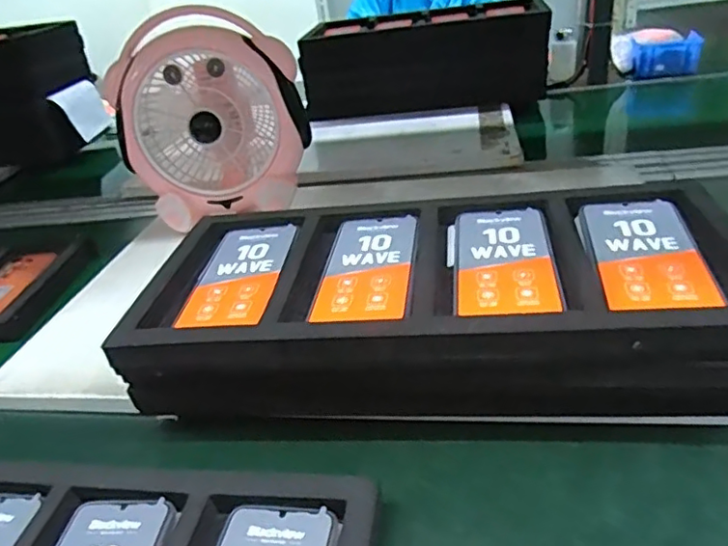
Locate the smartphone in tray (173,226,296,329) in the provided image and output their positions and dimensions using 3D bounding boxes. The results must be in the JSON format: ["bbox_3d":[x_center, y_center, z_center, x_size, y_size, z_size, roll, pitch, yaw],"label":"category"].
[{"bbox_3d":[-0.111,0.000,0.524,0.076,0.010,0.159,-5,32,8],"label":"smartphone in tray"}]

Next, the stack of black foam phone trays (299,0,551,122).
[{"bbox_3d":[0.122,-0.434,1.213,0.476,0.171,0.179,-6,32,6],"label":"stack of black foam phone trays"}]

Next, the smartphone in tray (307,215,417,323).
[{"bbox_3d":[0.005,-0.008,0.505,0.074,0.013,0.159,-2,32,11],"label":"smartphone in tray"}]

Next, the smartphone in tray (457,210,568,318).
[{"bbox_3d":[0.116,-0.014,0.483,0.074,0.009,0.163,-2,32,12],"label":"smartphone in tray"}]

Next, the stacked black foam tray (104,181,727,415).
[{"bbox_3d":[0.056,0.031,0.512,0.477,0.119,0.221,-3,32,10],"label":"stacked black foam tray"}]

